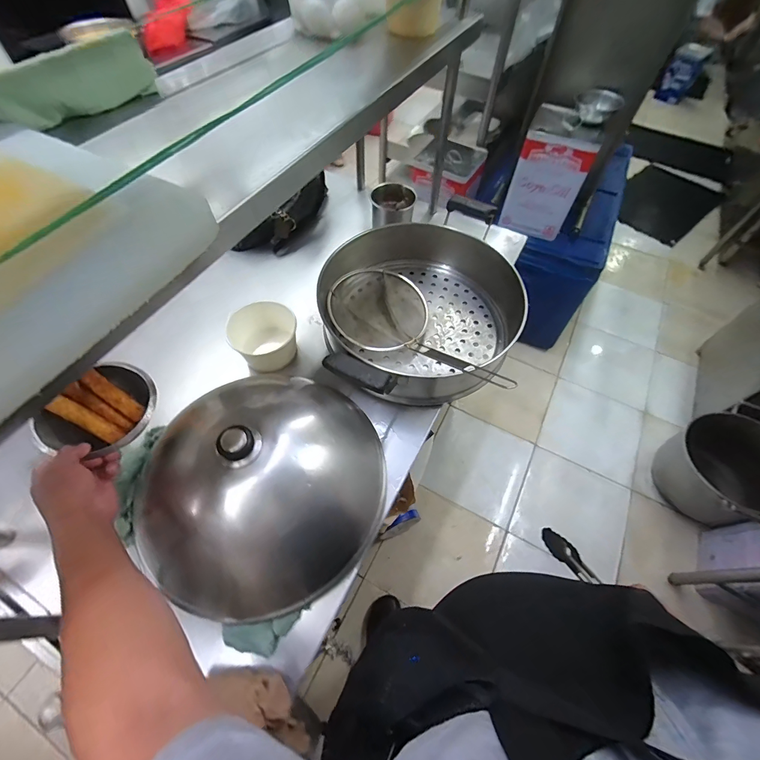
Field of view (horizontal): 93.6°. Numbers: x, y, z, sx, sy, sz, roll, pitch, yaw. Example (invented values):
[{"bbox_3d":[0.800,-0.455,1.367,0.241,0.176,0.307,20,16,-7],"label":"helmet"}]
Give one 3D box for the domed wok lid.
[{"bbox_3d":[-0.173,0.142,0.553,0.355,0.183,0.378,1,58,-1],"label":"domed wok lid"}]

